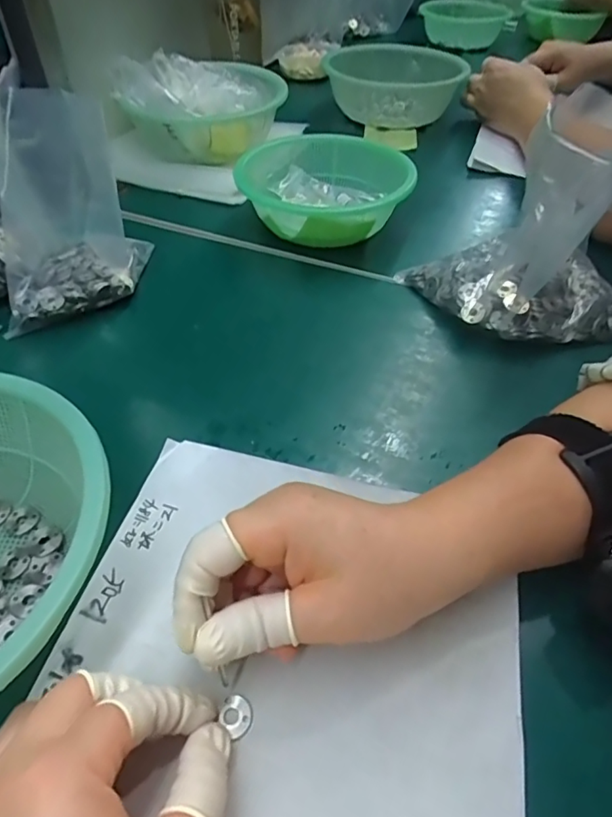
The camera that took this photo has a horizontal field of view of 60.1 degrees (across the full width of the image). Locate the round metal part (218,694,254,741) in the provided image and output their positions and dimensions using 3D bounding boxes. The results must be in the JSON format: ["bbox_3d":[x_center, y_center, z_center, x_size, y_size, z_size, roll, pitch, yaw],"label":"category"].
[{"bbox_3d":[-0.030,0.130,0.225,0.014,0.004,0.014,0,46,0],"label":"round metal part"}]

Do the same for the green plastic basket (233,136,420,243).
[{"bbox_3d":[0.018,-0.205,0.507,0.162,0.057,0.163,8,47,8],"label":"green plastic basket"}]

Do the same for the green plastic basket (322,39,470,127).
[{"bbox_3d":[0.111,-0.457,0.740,0.169,0.072,0.214,-2,46,-2],"label":"green plastic basket"}]

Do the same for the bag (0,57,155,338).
[{"bbox_3d":[-0.197,-0.169,0.447,0.114,0.056,0.220,-11,77,-11],"label":"bag"}]

